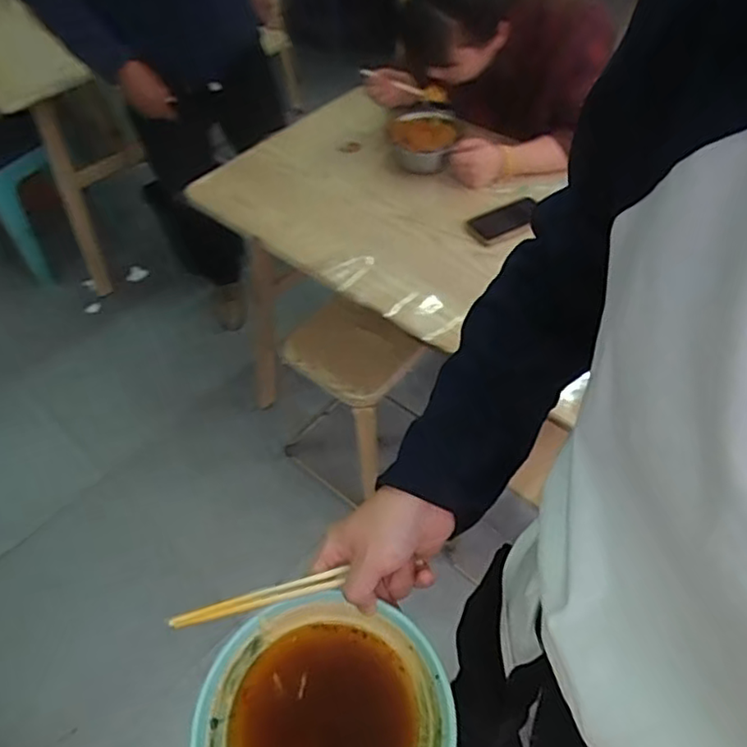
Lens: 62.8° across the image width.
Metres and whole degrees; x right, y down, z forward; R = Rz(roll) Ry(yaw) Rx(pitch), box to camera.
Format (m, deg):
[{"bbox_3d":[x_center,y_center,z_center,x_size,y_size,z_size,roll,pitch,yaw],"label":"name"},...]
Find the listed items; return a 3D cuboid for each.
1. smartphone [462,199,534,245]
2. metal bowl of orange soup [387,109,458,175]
[{"bbox_3d":[0.256,-0.298,1.186,0.163,0.017,0.072,-27,57,-20],"label":"smartphone"},{"bbox_3d":[0.105,-0.497,1.301,0.139,0.074,0.152,-2,48,3],"label":"metal bowl of orange soup"}]

